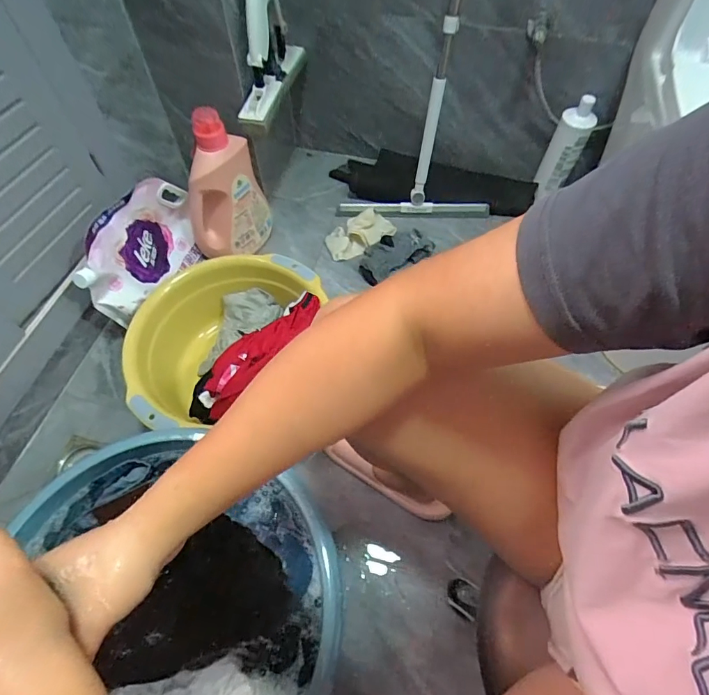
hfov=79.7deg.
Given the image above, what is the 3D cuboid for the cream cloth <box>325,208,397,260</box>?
[{"bbox_3d":[0.012,-0.284,1.038,0.168,0.031,0.112,-22,62,-13],"label":"cream cloth"}]

